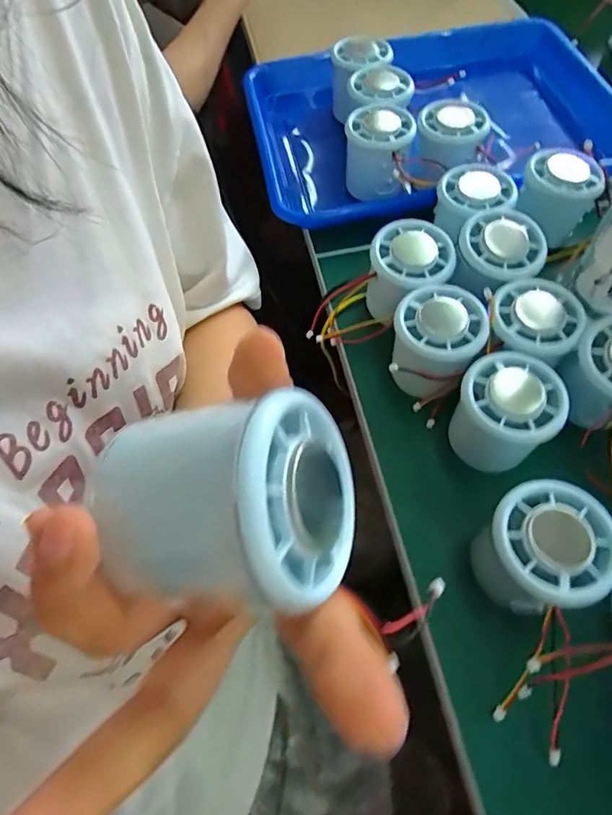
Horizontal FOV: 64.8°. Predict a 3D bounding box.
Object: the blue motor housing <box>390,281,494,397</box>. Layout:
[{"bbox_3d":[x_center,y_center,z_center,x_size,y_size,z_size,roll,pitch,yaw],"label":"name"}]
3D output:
[{"bbox_3d":[0.083,-0.040,0.314,0.055,0.052,0.054,-1,61,2],"label":"blue motor housing"}]

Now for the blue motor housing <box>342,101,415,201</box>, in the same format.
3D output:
[{"bbox_3d":[0.060,-0.213,0.405,0.055,0.055,0.061,7,61,6],"label":"blue motor housing"}]

